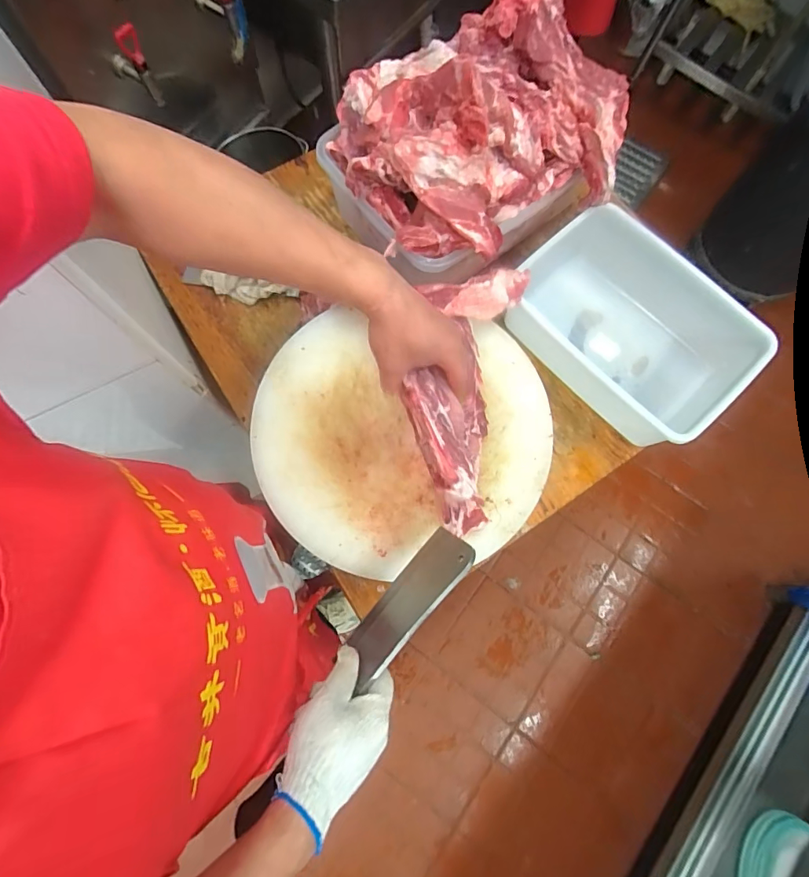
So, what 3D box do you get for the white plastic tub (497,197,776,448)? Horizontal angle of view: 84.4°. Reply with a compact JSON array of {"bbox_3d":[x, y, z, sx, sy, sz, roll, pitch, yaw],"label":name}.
[{"bbox_3d":[0.348,-0.178,0.718,0.344,0.125,0.236,43,78,10],"label":"white plastic tub"}]

